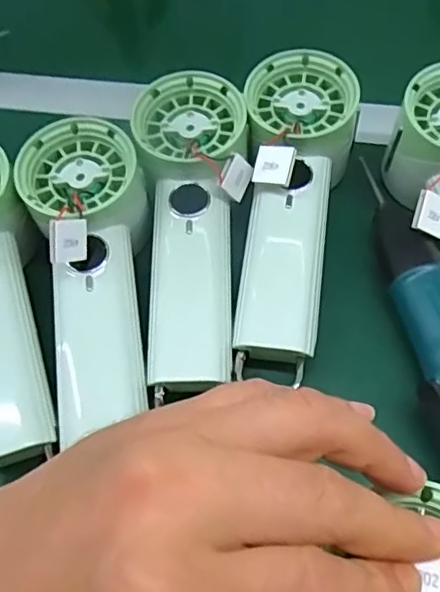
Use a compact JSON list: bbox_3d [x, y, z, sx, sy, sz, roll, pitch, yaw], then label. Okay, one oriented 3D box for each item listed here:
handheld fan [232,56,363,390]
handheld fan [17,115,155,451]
[{"bbox_3d":[0.039,-0.048,0.318,0.057,0.049,0.181,6,72,8],"label":"handheld fan"},{"bbox_3d":[-0.066,-0.021,0.291,0.062,0.048,0.153,-8,70,-1],"label":"handheld fan"}]

